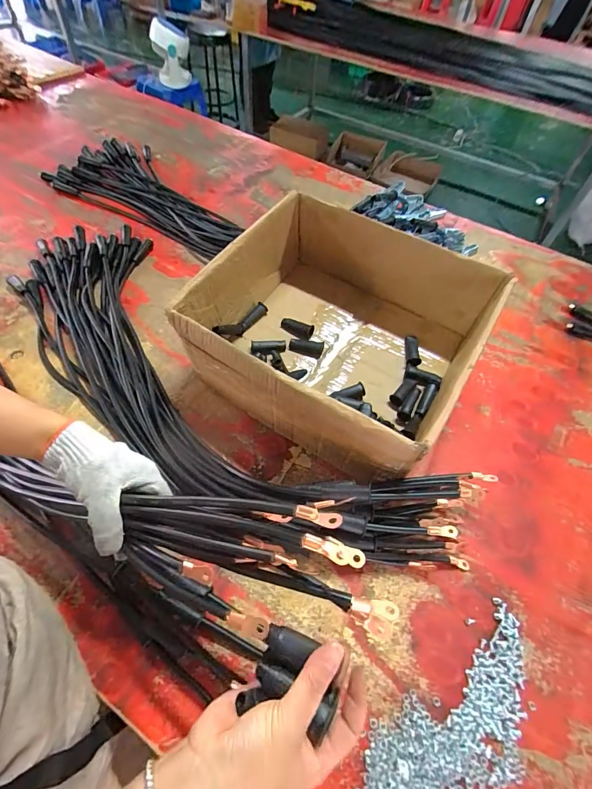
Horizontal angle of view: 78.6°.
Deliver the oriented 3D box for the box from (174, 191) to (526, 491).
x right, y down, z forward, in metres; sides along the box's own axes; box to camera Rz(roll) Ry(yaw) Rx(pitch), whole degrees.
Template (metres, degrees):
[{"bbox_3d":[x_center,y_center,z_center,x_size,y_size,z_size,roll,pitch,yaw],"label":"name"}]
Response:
[{"bbox_3d":[0.070,-0.106,0.600,0.388,0.195,0.364,31,59,15],"label":"box"}]

